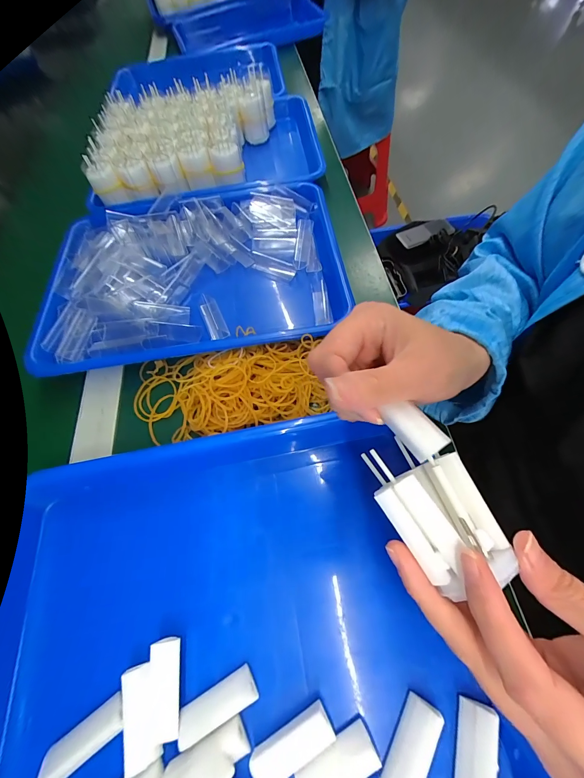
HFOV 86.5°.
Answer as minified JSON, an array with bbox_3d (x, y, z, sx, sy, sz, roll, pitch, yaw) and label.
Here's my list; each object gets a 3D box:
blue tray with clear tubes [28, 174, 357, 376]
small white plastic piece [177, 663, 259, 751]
[{"bbox_3d":[-0.110,-0.139,0.359,0.327,0.043,0.248,-10,62,1],"label":"blue tray with clear tubes"},{"bbox_3d":[-0.044,0.188,0.184,0.046,0.010,0.015,-27,63,-8],"label":"small white plastic piece"}]

